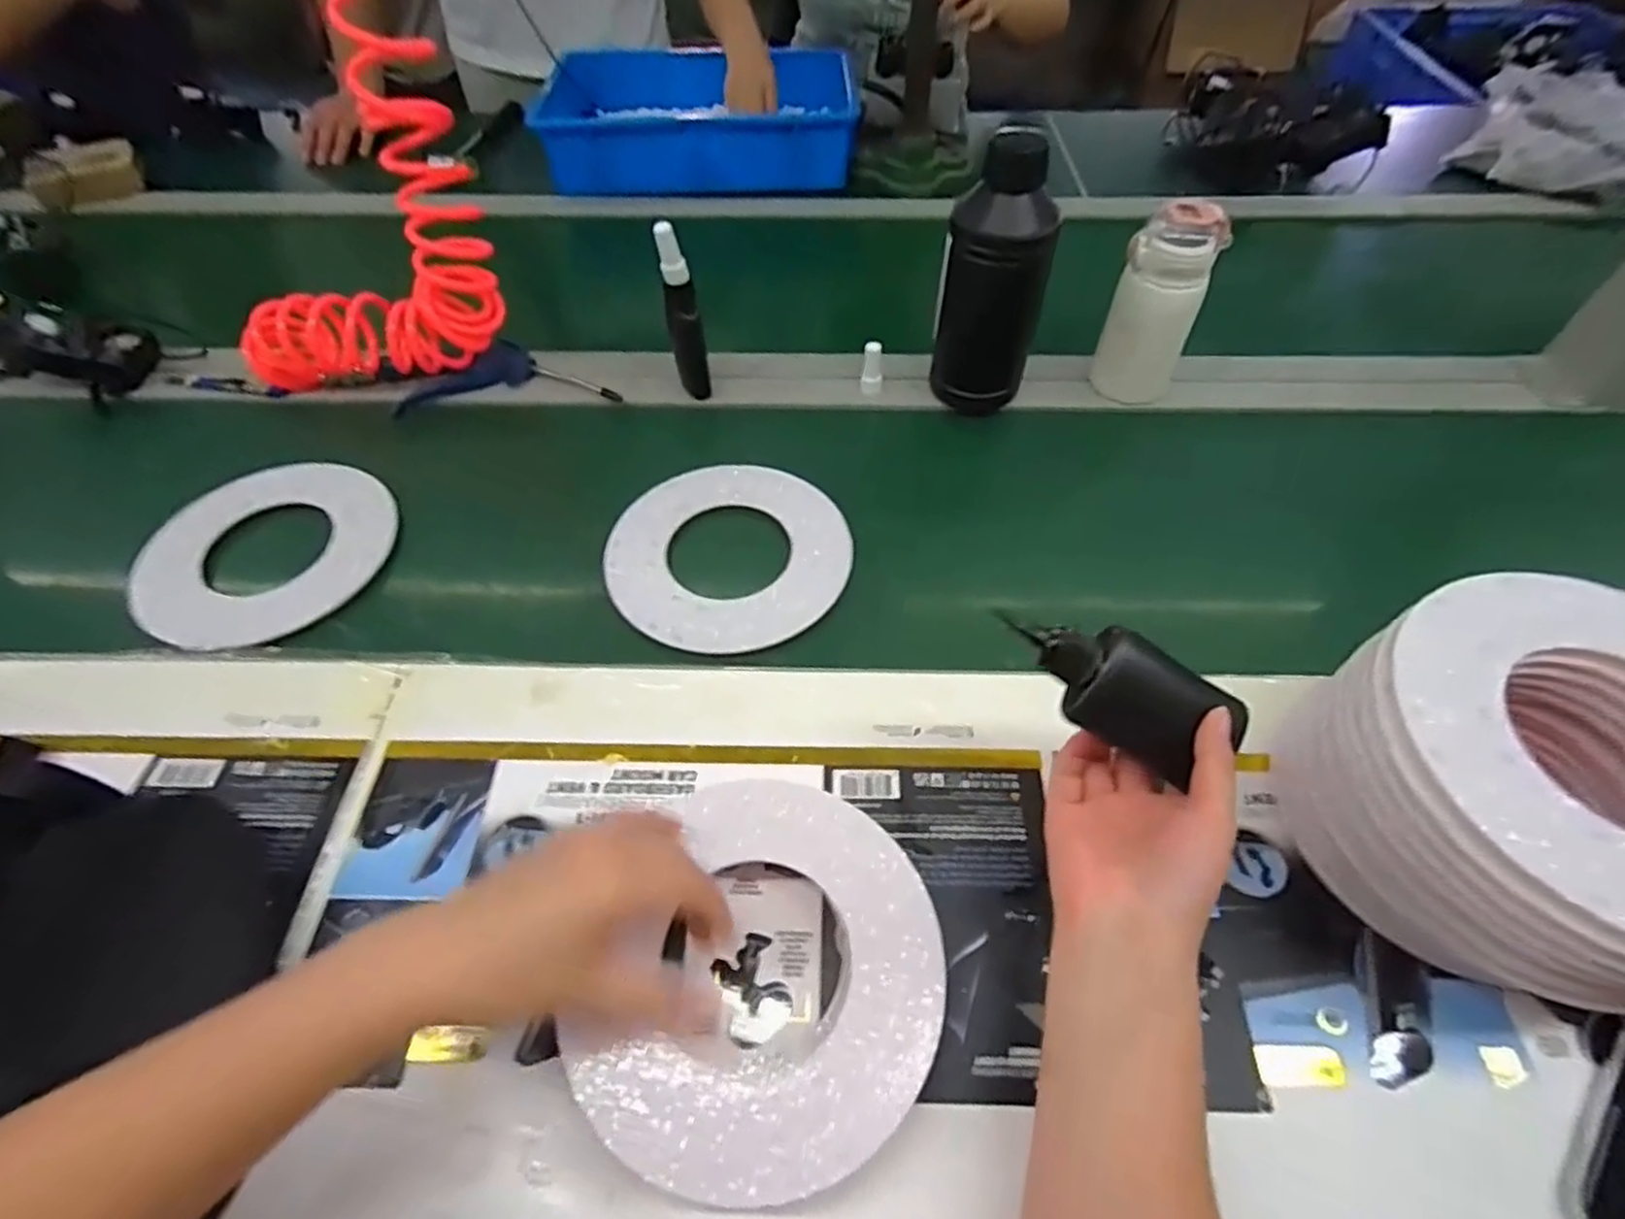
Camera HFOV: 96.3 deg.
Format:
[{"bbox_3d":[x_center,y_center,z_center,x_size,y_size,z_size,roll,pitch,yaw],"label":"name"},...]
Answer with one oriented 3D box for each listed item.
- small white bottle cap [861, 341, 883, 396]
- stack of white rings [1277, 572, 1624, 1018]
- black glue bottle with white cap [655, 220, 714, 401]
[{"bbox_3d":[0.059,-0.233,0.697,0.019,0.046,0.021,14,55,11],"label":"small white bottle cap"},{"bbox_3d":[0.372,0.103,0.390,0.181,0.138,0.189,-3,54,-1],"label":"stack of white rings"},{"bbox_3d":[-0.114,-0.260,0.648,0.026,0.156,0.022,-19,56,-13],"label":"black glue bottle with white cap"}]

